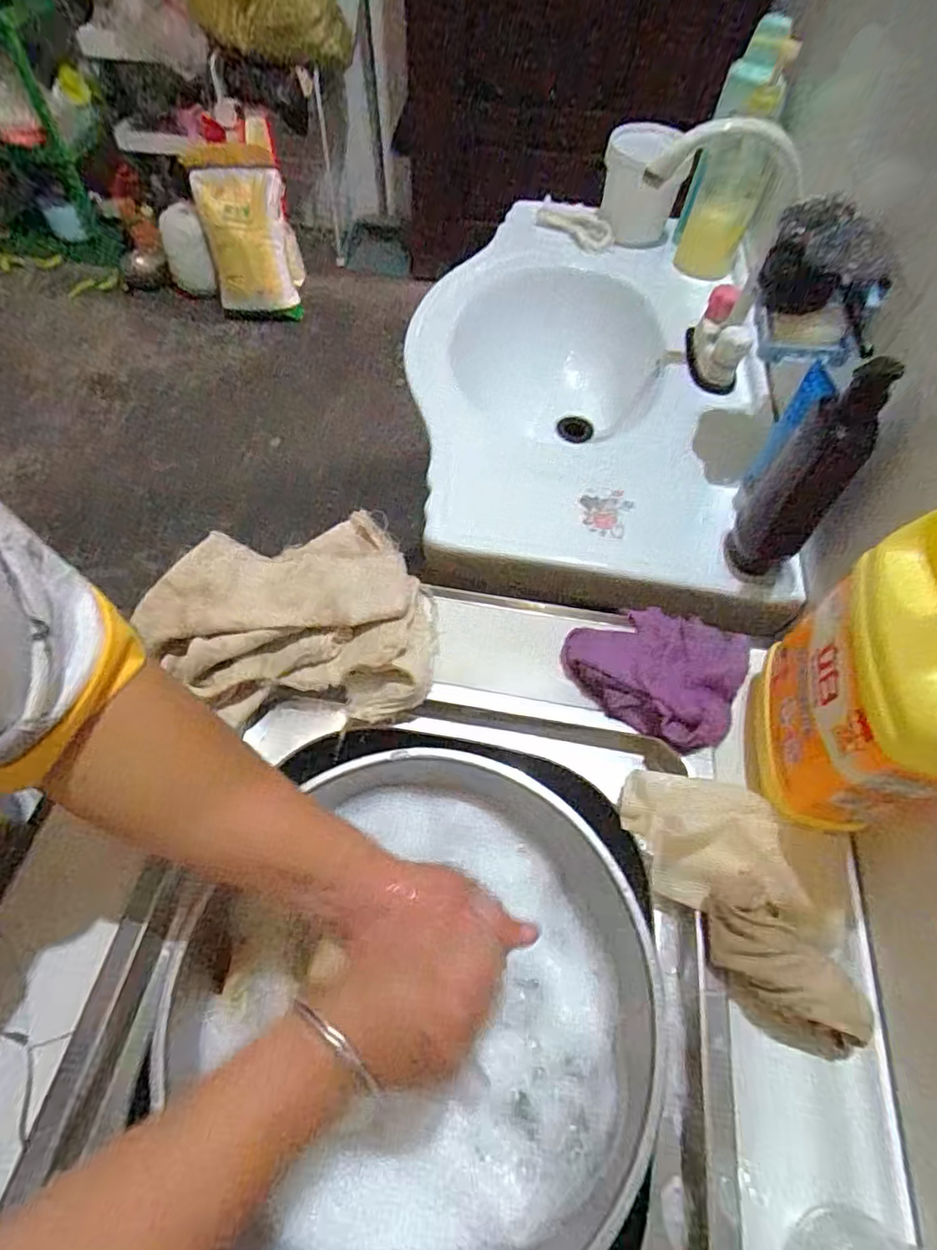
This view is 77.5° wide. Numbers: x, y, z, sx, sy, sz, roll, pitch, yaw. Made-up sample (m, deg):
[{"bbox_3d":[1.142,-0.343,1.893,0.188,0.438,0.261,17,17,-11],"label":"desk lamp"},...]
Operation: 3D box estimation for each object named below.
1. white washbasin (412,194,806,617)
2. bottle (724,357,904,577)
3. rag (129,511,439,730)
[{"bbox_3d":[0.135,-0.313,0.810,0.425,0.151,0.757,0,57,-2],"label":"white washbasin"},{"bbox_3d":[0.290,-0.131,0.506,0.065,0.219,0.048,28,61,15],"label":"bottle"},{"bbox_3d":[-0.139,-0.016,0.490,0.216,0.068,0.179,-5,58,-5],"label":"rag"}]

